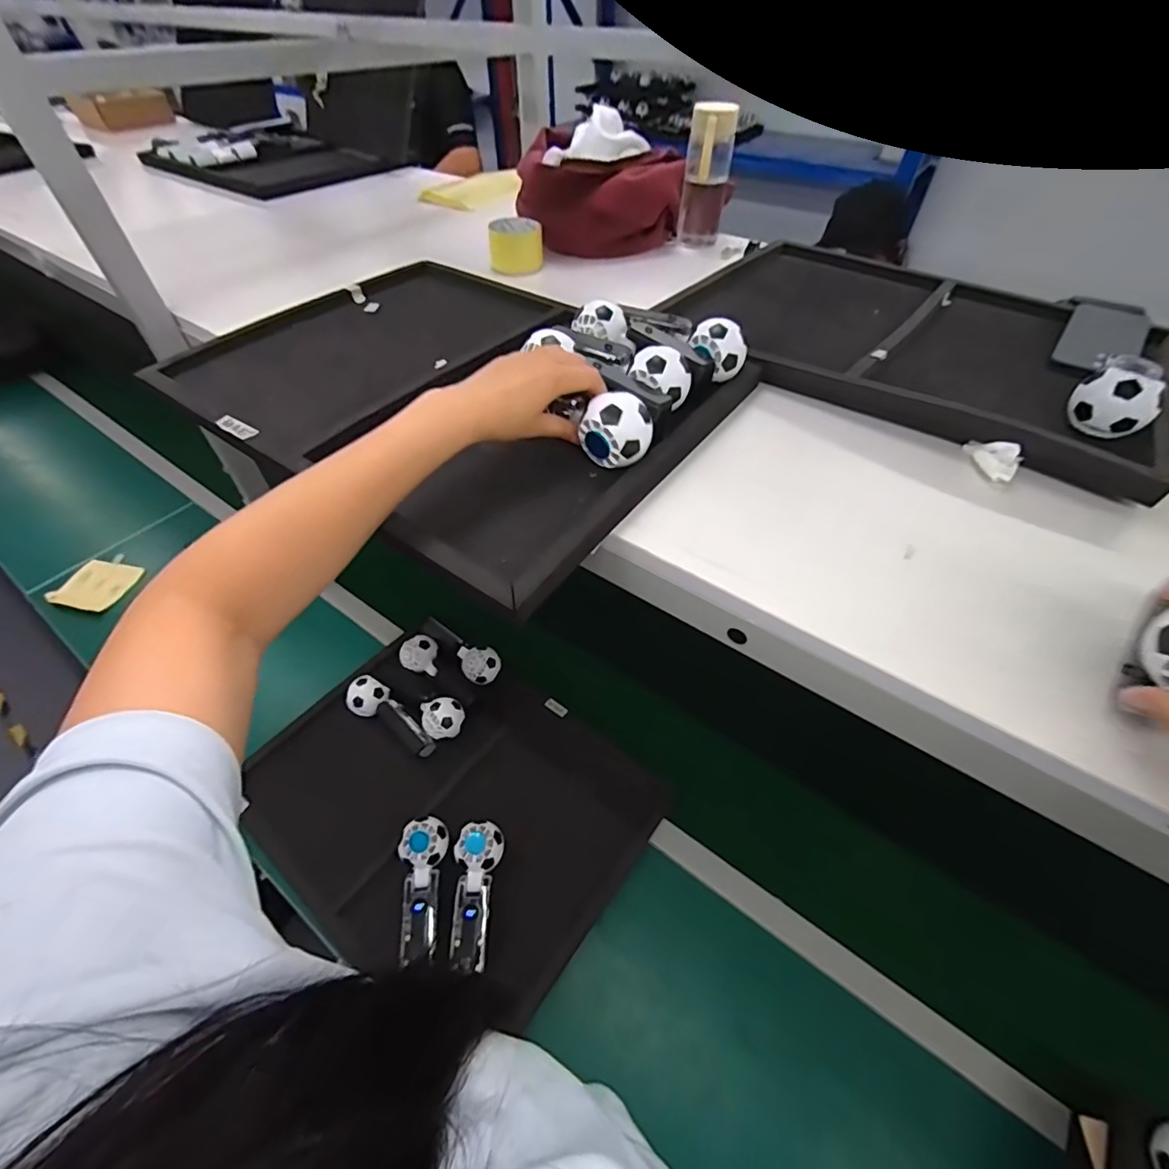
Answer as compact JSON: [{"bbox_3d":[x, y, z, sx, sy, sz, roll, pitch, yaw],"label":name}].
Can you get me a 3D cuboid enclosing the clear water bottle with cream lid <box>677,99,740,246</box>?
[{"bbox_3d":[0.200,-0.666,0.851,0.073,0.171,0.060,6,47,7],"label":"clear water bottle with cream lid"}]

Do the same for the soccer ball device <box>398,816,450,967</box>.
[{"bbox_3d":[-0.217,0.395,0.677,0.063,0.044,0.168,-1,47,0],"label":"soccer ball device"}]

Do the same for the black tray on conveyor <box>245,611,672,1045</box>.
[{"bbox_3d":[-0.206,0.308,0.773,0.550,0.073,0.422,31,57,20],"label":"black tray on conveyor"}]

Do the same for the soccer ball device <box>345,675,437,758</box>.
[{"bbox_3d":[-0.315,0.217,0.832,0.173,0.051,0.062,35,56,29],"label":"soccer ball device"}]

